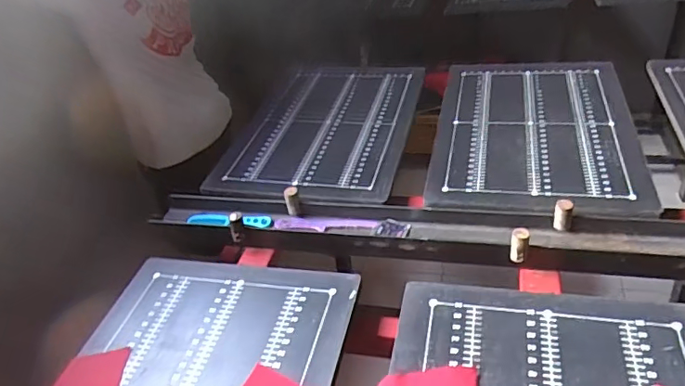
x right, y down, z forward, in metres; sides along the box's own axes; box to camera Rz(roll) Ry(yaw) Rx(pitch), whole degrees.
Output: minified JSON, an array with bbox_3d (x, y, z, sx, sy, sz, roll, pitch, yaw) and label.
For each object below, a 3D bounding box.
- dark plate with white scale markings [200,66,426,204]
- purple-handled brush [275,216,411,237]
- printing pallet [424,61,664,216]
[{"bbox_3d":[-0.039,-0.170,1.269,0.402,0.024,0.667,3,37,15],"label":"dark plate with white scale markings"},{"bbox_3d":[-0.003,0.058,0.946,0.245,0.012,0.043,4,38,16],"label":"purple-handled brush"},{"bbox_3d":[0.413,-0.155,1.145,0.392,0.025,0.627,4,37,15],"label":"printing pallet"}]

